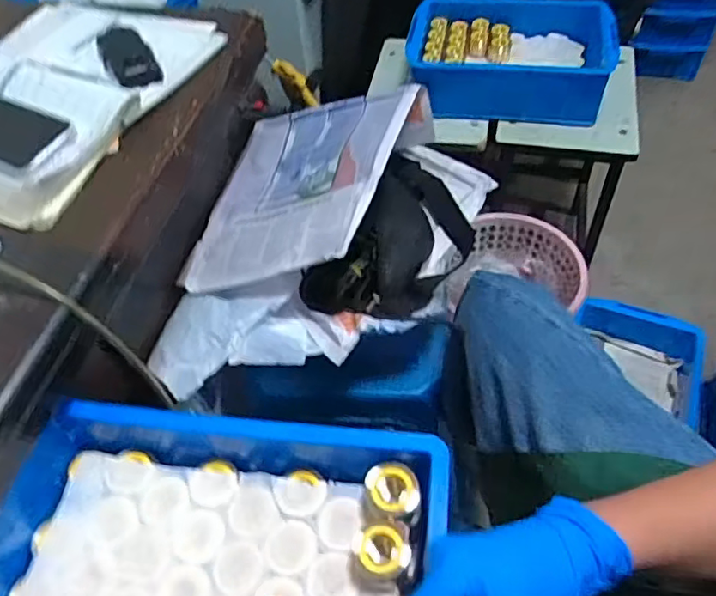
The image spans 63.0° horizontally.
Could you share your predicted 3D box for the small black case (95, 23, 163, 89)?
[{"bbox_3d":[-0.248,-0.257,0.629,0.047,0.030,0.106,-26,54,-15],"label":"small black case"}]

